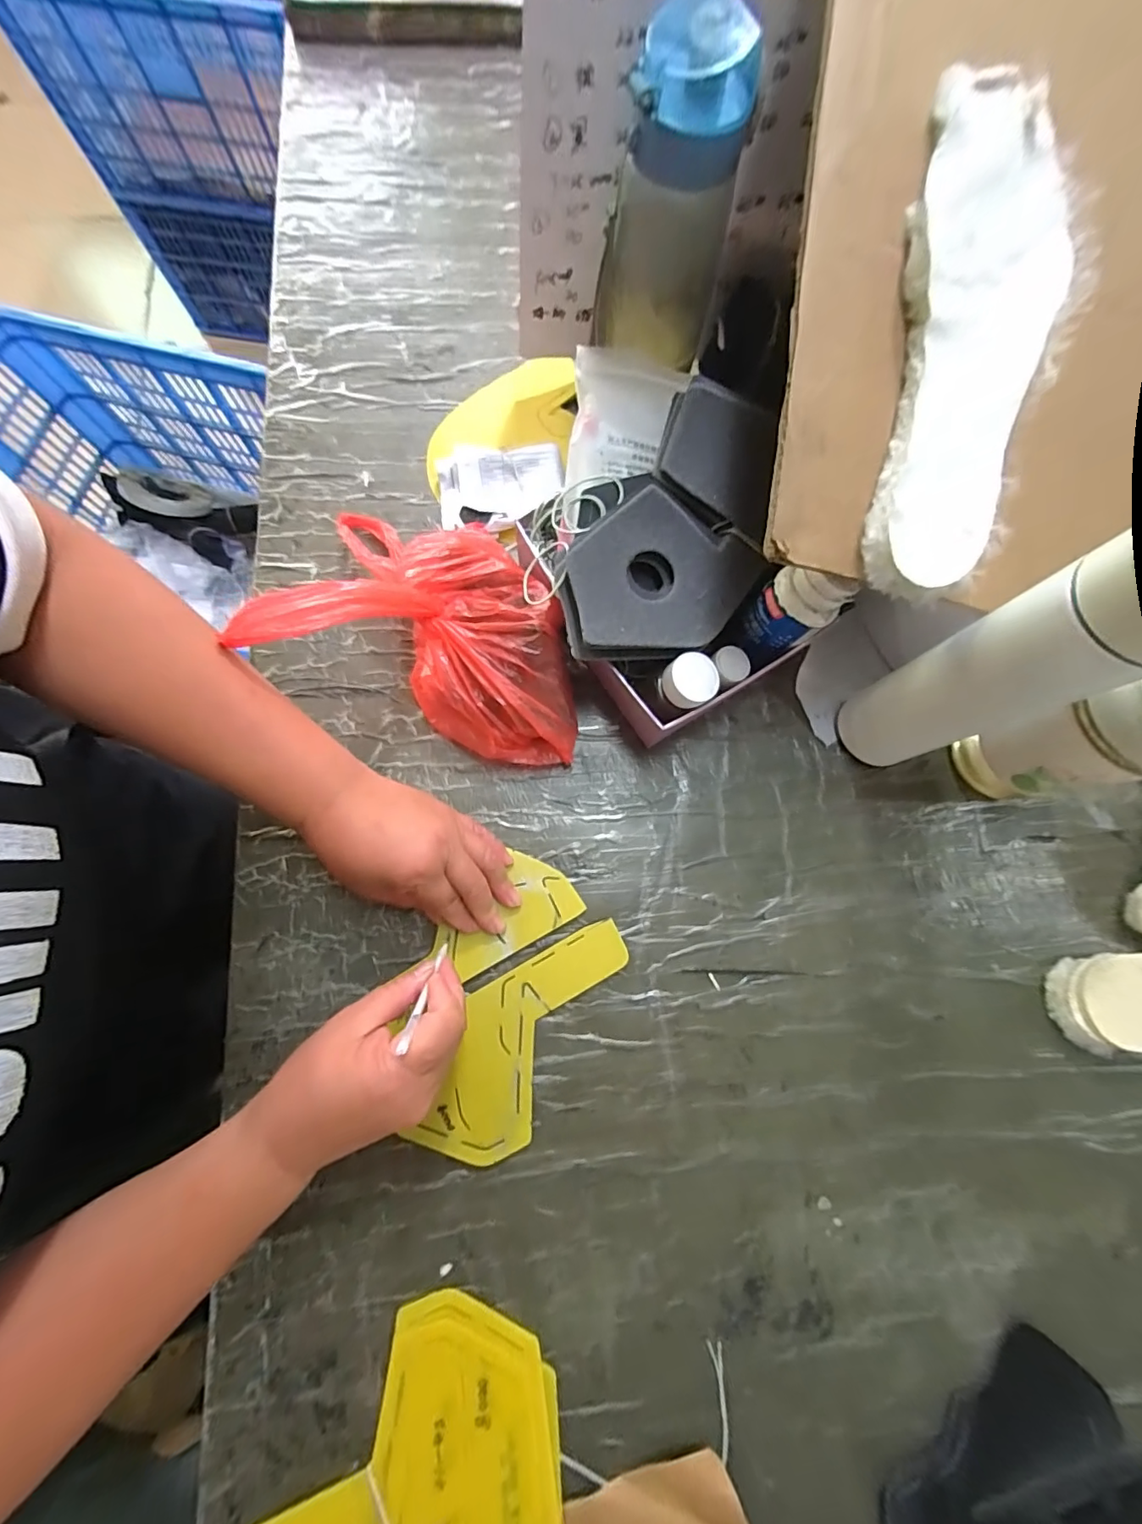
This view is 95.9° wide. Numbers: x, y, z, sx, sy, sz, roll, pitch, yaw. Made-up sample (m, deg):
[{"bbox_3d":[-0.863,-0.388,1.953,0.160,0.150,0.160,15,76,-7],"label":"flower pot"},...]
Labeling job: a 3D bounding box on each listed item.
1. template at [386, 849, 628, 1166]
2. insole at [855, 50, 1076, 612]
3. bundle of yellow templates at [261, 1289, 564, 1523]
[{"bbox_3d":[-0.043,0.172,0.367,0.122,0.007,0.195,21,75,3],"label":"template"},{"bbox_3d":[0.218,-0.225,0.281,0.089,0.019,0.260,10,93,1],"label":"insole"},{"bbox_3d":[-0.090,0.437,0.301,0.132,0.009,0.195,38,78,7],"label":"bundle of yellow templates"}]

